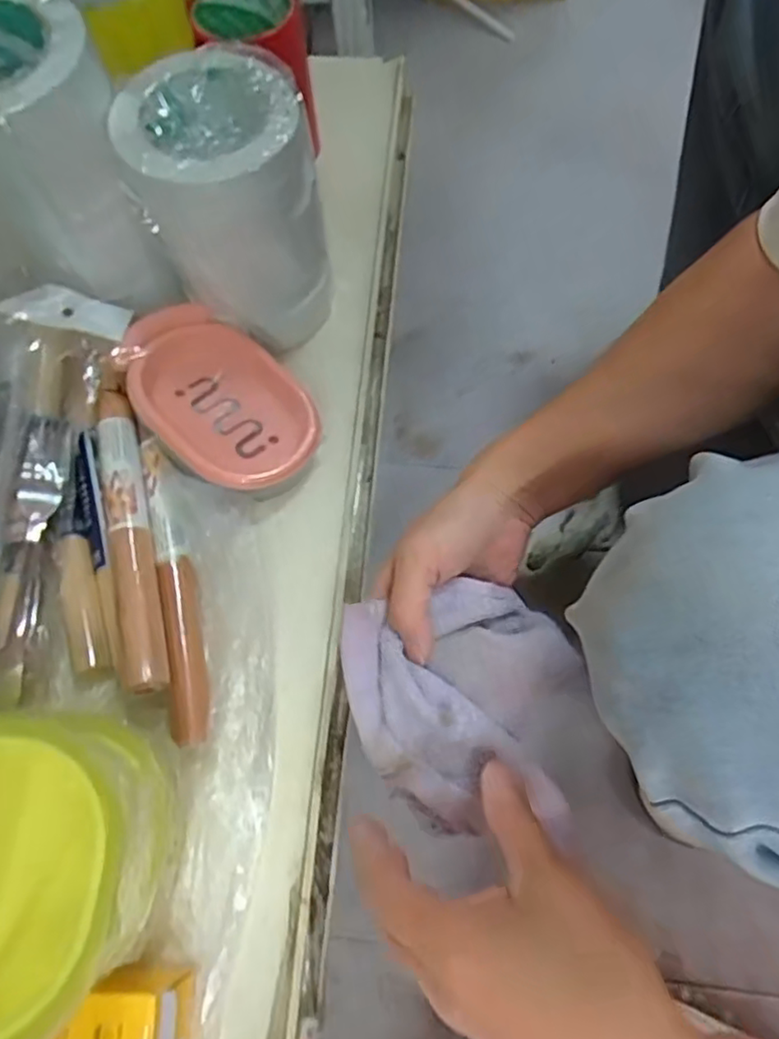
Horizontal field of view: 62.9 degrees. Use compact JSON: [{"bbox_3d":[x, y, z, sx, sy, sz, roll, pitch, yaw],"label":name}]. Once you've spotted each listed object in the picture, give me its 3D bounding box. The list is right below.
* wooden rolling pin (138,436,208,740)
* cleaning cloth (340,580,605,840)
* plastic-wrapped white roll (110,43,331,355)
[{"bbox_3d":[-0.147,0.044,0.435,0.027,0.023,0.208,-11,82,-2],"label":"wooden rolling pin"},{"bbox_3d":[0.048,0.095,0.346,0.129,0.056,0.119,-12,67,-3],"label":"cleaning cloth"},{"bbox_3d":[-0.104,-0.208,0.449,0.115,0.168,0.112,-17,68,-5],"label":"plastic-wrapped white roll"}]

